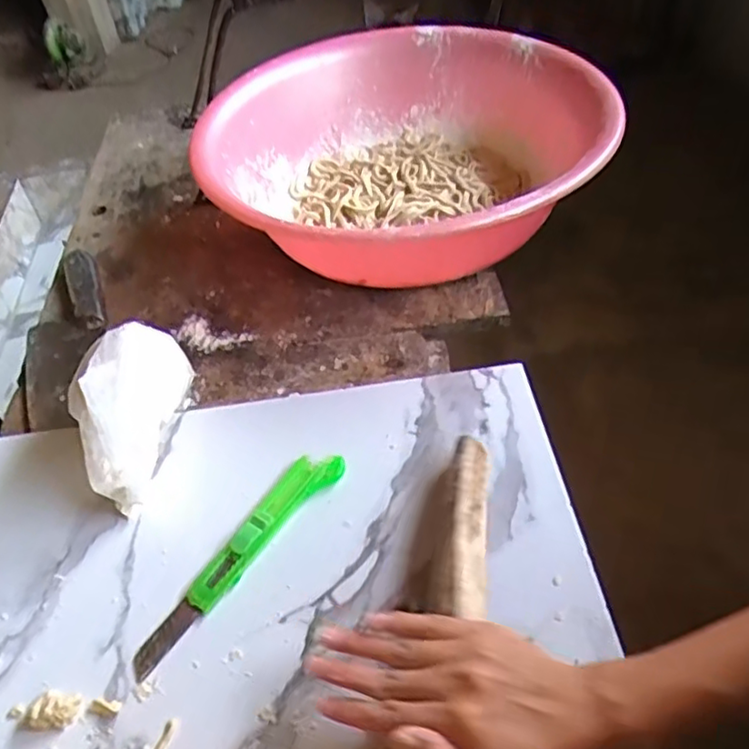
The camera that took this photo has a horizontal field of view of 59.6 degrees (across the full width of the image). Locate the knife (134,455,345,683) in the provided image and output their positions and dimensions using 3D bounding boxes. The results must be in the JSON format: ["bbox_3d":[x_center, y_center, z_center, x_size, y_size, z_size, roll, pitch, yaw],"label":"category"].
[{"bbox_3d":[-0.093,0.123,0.456,0.032,0.019,0.189,27,54,28],"label":"knife"}]

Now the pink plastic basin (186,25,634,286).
[{"bbox_3d":[0.030,-0.219,0.692,0.391,0.134,0.400,-3,46,3],"label":"pink plastic basin"}]

